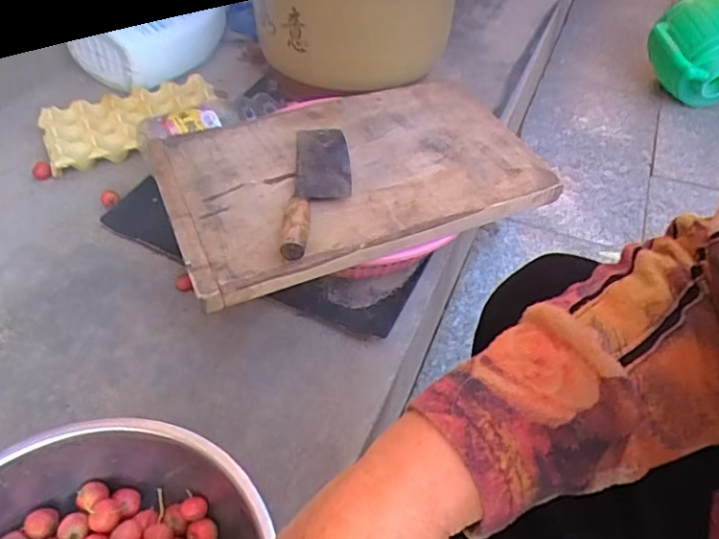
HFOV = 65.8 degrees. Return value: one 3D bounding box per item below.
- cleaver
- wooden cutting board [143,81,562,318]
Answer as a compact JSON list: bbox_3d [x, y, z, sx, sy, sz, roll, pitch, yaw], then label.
[{"bbox_3d":[-0.043,-0.098,0.617,0.065,0.030,0.213,0,47,0],"label":"cleaver"},{"bbox_3d":[-0.006,-0.126,0.675,0.447,0.034,0.261,-18,50,-16],"label":"wooden cutting board"}]

